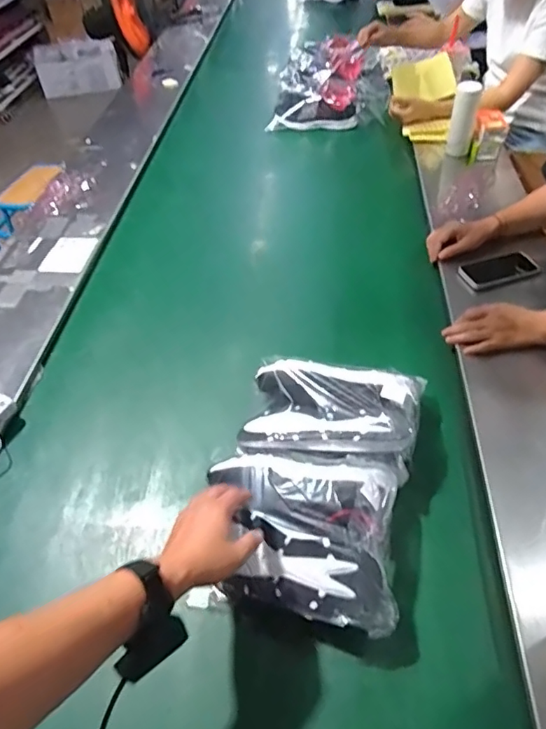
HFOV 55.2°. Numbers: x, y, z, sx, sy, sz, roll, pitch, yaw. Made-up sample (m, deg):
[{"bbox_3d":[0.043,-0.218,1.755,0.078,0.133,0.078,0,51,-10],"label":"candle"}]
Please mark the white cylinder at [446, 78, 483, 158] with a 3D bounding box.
[{"bbox_3d":[0.507,-0.649,1.388,0.065,0.168,0.060,9,48,14],"label":"white cylinder"}]

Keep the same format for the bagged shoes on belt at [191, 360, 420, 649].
[{"bbox_3d":[0.063,0.166,0.769,0.258,0.101,0.382,9,48,13],"label":"bagged shoes on belt"}]

